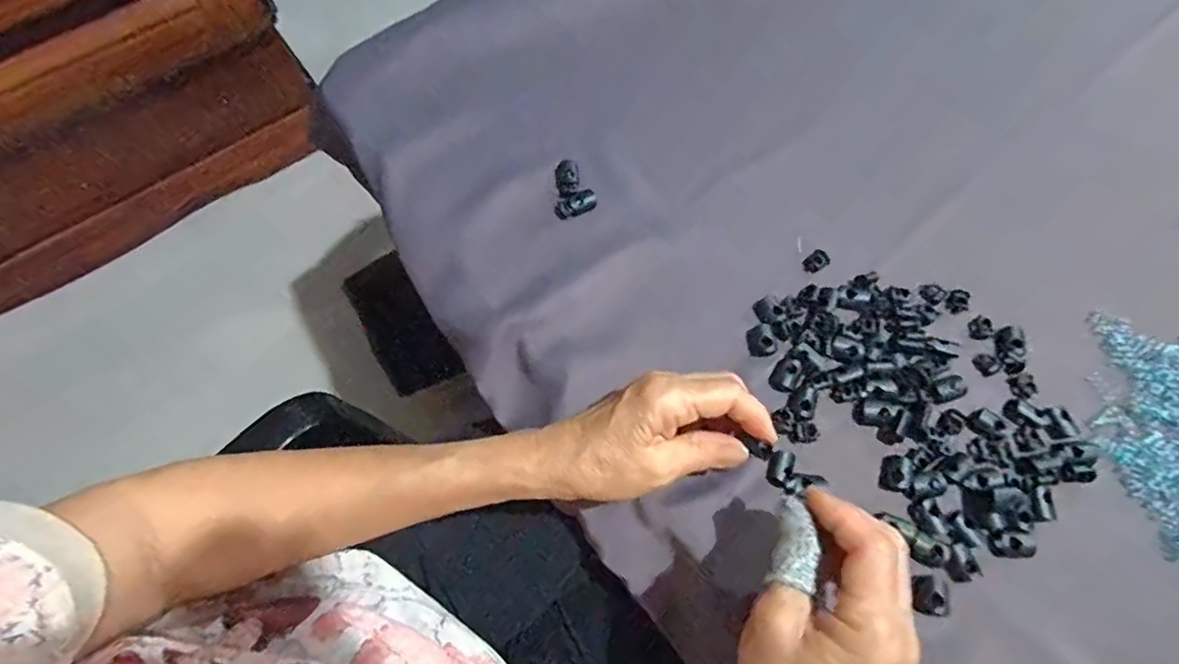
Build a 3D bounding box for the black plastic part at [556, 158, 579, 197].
[{"bbox_3d":[-0.016,-0.112,0.420,0.016,0.006,0.031,-6,69,-3],"label":"black plastic part"}]

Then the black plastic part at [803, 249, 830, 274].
[{"bbox_3d":[0.157,-0.048,0.401,0.020,0.006,0.014,-42,75,-17],"label":"black plastic part"}]

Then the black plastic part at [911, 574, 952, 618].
[{"bbox_3d":[0.189,0.145,0.321,0.015,0.011,0.021,10,69,3],"label":"black plastic part"}]

